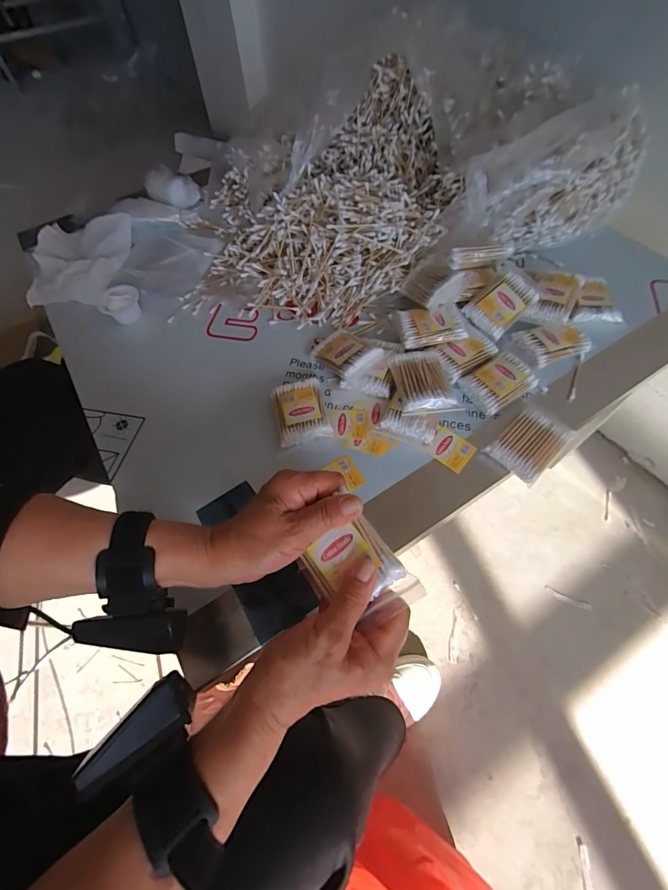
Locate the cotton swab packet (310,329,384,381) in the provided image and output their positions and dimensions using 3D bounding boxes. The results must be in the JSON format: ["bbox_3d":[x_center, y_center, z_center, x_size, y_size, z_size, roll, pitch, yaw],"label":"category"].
[{"bbox_3d":[0.013,-0.107,0.453,0.054,0.021,0.077,-41,50,-11],"label":"cotton swab packet"}]

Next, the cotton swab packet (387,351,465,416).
[{"bbox_3d":[0.101,-0.068,0.420,0.066,0.024,0.080,-8,60,-3],"label":"cotton swab packet"}]

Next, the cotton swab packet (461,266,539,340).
[{"bbox_3d":[0.204,-0.173,0.457,0.076,0.015,0.054,-44,83,2],"label":"cotton swab packet"}]

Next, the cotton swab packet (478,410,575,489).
[{"bbox_3d":[0.207,-0.001,0.400,0.078,0.020,0.056,-40,66,-20],"label":"cotton swab packet"}]

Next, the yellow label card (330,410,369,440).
[{"bbox_3d":[0.018,-0.024,0.427,0.041,0.007,0.039,4,60,4],"label":"yellow label card"}]

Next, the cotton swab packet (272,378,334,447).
[{"bbox_3d":[-0.037,-0.037,0.428,0.057,0.015,0.075,-12,60,-5],"label":"cotton swab packet"}]

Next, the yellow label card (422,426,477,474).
[{"bbox_3d":[0.125,0.004,0.408,0.044,0.005,0.038,37,69,17],"label":"yellow label card"}]

